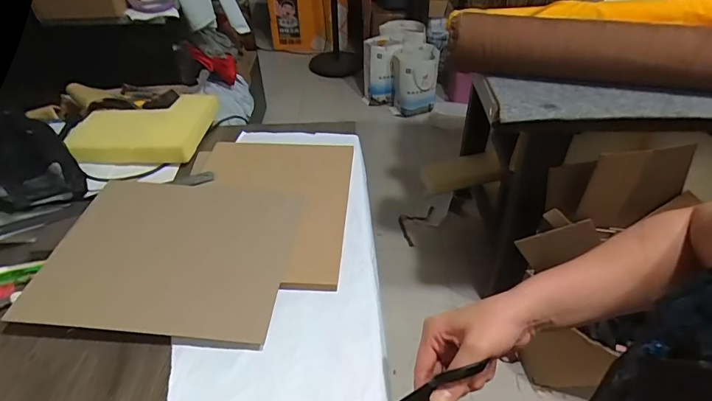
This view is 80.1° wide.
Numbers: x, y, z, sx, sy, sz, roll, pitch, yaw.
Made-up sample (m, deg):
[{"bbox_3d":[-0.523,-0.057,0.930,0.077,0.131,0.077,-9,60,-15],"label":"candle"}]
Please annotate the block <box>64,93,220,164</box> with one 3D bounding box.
[{"bbox_3d":[-0.367,-0.132,0.745,0.210,0.044,0.161,-2,42,-2],"label":"block"}]

